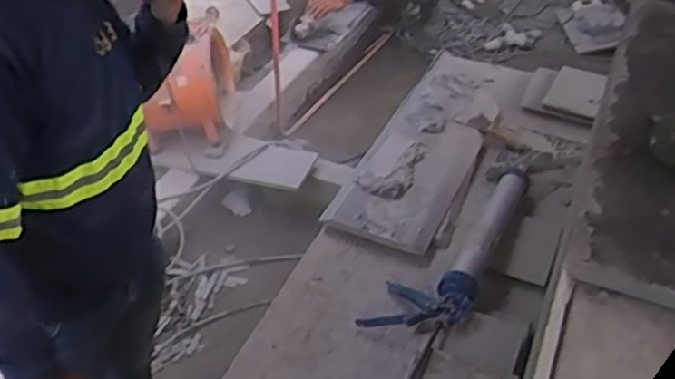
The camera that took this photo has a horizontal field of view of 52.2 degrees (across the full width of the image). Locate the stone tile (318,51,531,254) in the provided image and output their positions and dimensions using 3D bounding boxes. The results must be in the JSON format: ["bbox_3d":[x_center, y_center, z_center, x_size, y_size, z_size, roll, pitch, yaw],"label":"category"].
[{"bbox_3d":[0.238,-0.136,1.592,0.227,0.034,0.746,18,39,18],"label":"stone tile"}]

